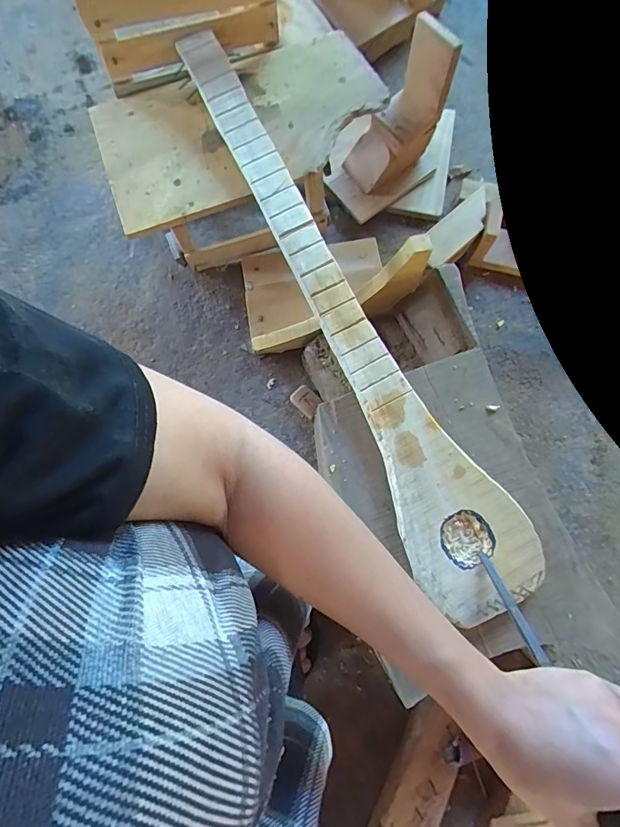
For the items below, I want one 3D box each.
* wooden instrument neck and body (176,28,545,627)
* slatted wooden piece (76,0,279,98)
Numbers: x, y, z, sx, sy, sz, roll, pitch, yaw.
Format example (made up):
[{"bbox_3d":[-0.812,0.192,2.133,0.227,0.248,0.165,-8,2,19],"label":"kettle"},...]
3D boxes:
[{"bbox_3d":[0.030,-0.123,0.442,0.111,0.030,0.651,-25,79,-7],"label":"wooden instrument neck and body"},{"bbox_3d":[-0.131,-0.427,0.471,0.205,0.114,0.029,-20,79,-4],"label":"slatted wooden piece"}]

